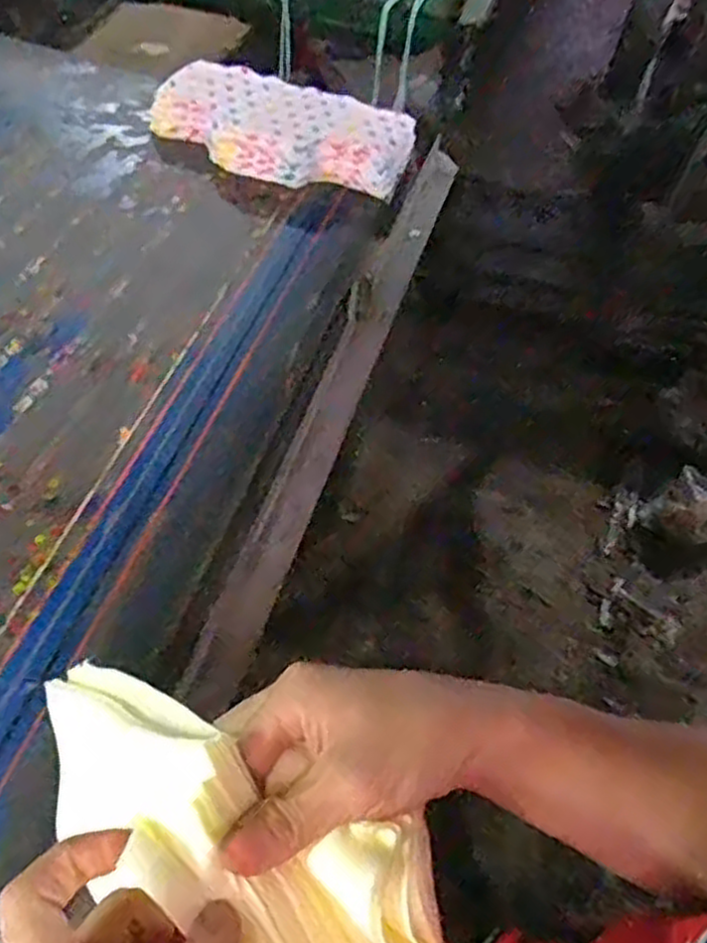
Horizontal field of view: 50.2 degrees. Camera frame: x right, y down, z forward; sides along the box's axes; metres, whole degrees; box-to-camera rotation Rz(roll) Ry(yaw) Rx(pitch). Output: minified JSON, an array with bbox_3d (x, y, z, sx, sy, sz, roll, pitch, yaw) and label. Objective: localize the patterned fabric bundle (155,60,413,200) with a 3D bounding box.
[{"bbox_3d":[-0.094,-0.462,1.013,0.352,0.065,0.194,9,53,1],"label":"patterned fabric bundle"}]

